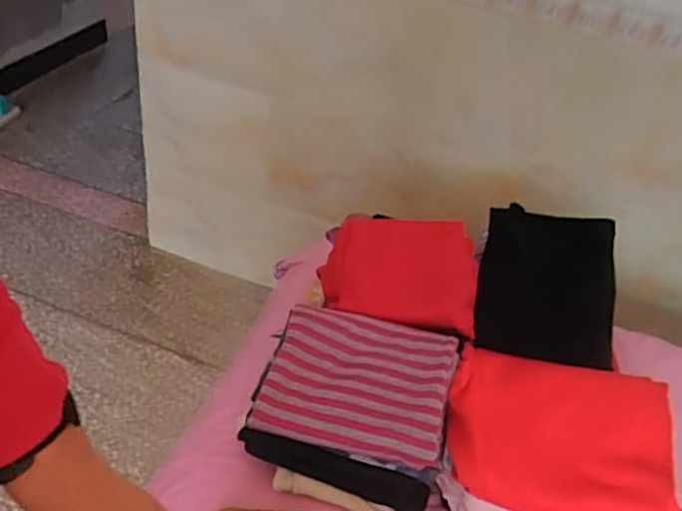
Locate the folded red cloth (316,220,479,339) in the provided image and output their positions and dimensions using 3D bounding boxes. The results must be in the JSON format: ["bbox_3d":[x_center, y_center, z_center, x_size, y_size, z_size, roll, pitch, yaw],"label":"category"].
[{"bbox_3d":[0.083,0.017,0.847,0.211,0.073,0.188,14,41,3],"label":"folded red cloth"}]

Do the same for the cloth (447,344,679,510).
[{"bbox_3d":[0.248,0.203,0.696,0.246,0.045,0.190,9,67,14],"label":"cloth"}]

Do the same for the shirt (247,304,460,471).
[{"bbox_3d":[0.021,0.146,0.724,0.213,0.053,0.176,17,41,5],"label":"shirt"}]

